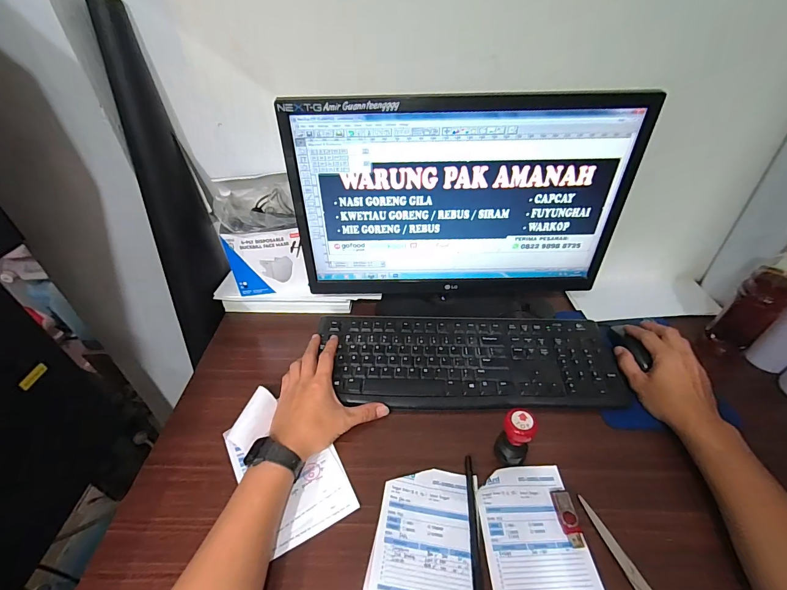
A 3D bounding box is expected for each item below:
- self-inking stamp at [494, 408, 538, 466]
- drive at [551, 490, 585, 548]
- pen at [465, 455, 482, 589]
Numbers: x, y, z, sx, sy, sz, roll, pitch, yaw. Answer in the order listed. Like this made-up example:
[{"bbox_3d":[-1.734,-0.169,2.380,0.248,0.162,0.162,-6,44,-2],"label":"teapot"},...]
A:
[{"bbox_3d":[0.141,0.164,0.409,0.037,0.068,0.036,0,41,0],"label":"self-inking stamp"},{"bbox_3d":[0.186,0.236,0.378,0.018,0.011,0.052,-6,47,-4],"label":"drive"},{"bbox_3d":[0.084,0.245,0.374,0.009,0.010,0.146,3,47,4],"label":"pen"}]

